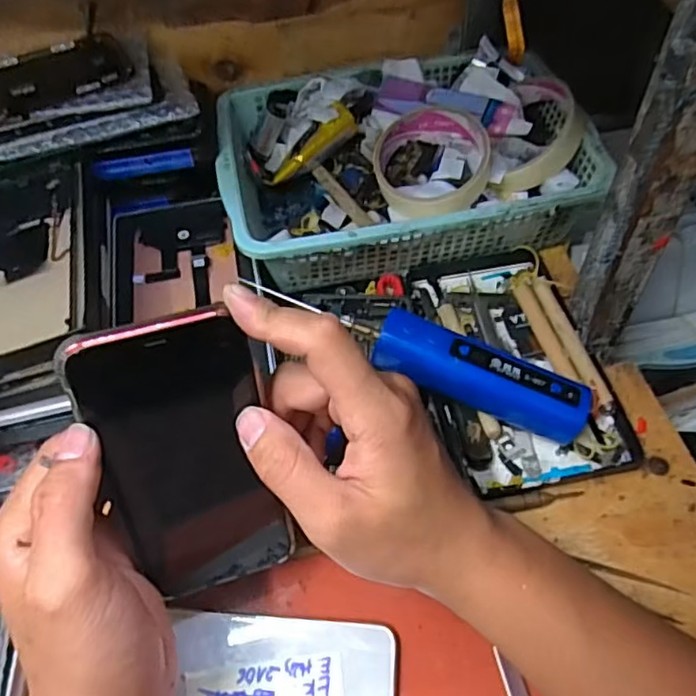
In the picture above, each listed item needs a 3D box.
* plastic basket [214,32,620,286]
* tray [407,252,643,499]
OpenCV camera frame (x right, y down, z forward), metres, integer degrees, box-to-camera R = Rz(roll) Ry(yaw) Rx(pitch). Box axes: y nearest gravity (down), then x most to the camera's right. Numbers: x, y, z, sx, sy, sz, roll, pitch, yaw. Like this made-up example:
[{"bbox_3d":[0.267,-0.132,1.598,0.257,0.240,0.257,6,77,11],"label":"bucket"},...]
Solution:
[{"bbox_3d":[0.038,-0.143,0.487,0.264,0.075,0.185,-10,55,-4],"label":"plastic basket"},{"bbox_3d":[0.109,0.006,0.423,0.115,0.021,0.181,-11,55,-5],"label":"tray"}]

